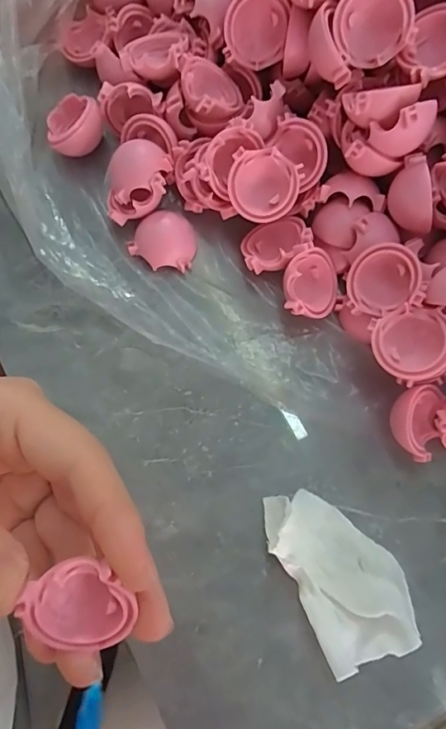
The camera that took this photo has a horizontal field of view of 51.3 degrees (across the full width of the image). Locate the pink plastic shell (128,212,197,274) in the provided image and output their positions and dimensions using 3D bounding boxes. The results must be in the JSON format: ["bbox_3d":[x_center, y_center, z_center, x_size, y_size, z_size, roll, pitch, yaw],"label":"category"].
[{"bbox_3d":[-0.029,-0.058,0.217,0.030,0.012,0.025,-1,79,0],"label":"pink plastic shell"}]

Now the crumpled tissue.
[{"bbox_3d":[0.047,0.082,0.188,0.042,0.017,0.068,-28,80,-5],"label":"crumpled tissue"}]

